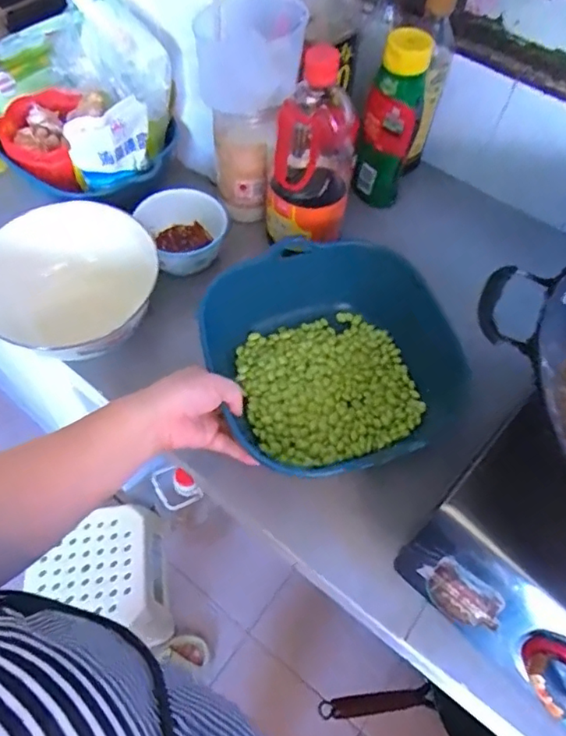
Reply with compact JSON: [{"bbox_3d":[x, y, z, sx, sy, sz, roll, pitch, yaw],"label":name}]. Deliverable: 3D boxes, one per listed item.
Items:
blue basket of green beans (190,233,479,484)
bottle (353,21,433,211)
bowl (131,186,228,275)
[{"bbox_3d":[0.059,-0.016,0.579,0.255,0.096,0.232,-14,62,-12],"label":"blue basket of green beans"},{"bbox_3d":[0.137,-0.314,0.702,0.068,0.218,0.050,11,60,2],"label":"bottle"},{"bbox_3d":[-0.122,-0.173,0.696,0.107,0.063,0.106,2,60,-3],"label":"bowl"}]

